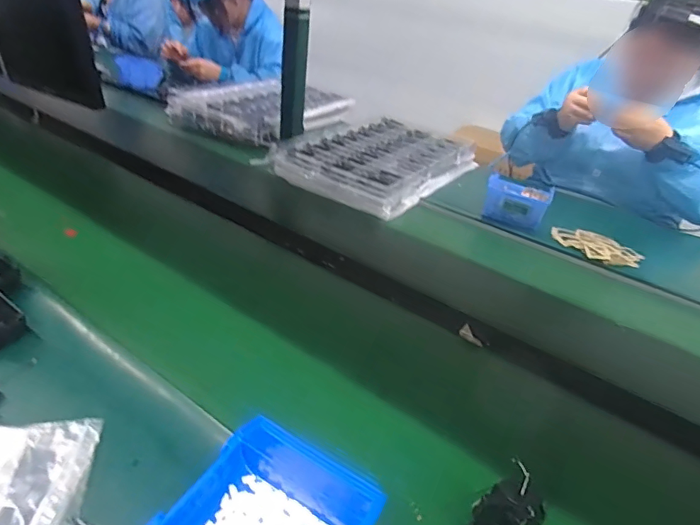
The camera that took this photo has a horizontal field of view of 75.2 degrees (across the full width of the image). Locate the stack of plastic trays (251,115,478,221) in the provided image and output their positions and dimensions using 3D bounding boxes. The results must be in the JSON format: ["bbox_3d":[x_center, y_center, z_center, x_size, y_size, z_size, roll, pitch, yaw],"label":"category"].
[{"bbox_3d":[0.081,-0.254,1.088,0.334,0.051,0.480,27,38,26],"label":"stack of plastic trays"}]

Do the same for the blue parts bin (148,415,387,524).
[{"bbox_3d":[-0.057,0.198,0.352,0.134,0.046,0.132,23,36,21],"label":"blue parts bin"}]

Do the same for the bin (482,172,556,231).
[{"bbox_3d":[0.335,-0.118,0.919,0.124,0.077,0.082,22,36,20],"label":"bin"}]

